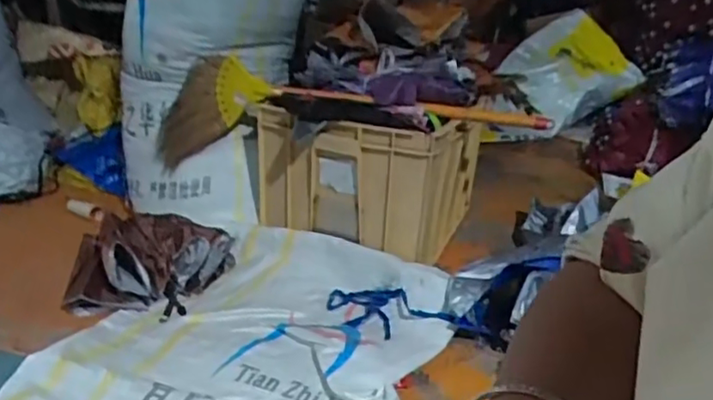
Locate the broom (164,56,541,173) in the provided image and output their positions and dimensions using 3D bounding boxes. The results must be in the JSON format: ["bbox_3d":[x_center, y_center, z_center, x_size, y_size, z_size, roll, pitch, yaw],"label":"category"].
[{"bbox_3d":[-0.039,-0.166,1.368,0.891,0.238,0.113,5,24,5],"label":"broom"}]

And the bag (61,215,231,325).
[{"bbox_3d":[-0.435,0.117,1.304,0.250,0.127,0.330,12,26,20],"label":"bag"}]

